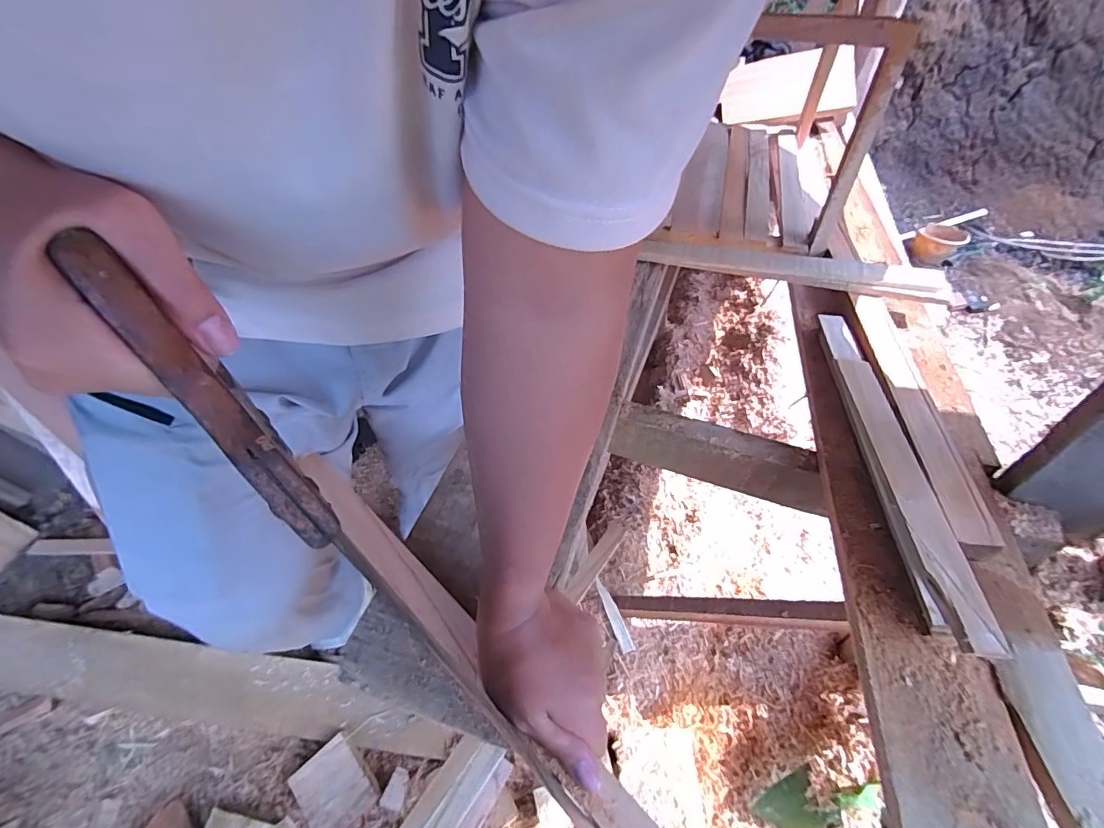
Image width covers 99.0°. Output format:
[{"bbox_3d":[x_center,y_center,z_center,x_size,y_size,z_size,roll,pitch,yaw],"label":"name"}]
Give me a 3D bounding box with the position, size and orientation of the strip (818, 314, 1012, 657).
[{"bbox_3d":[0.341,0.029,0.488,0.041,0.027,0.408,4,47,6],"label":"strip"}]

